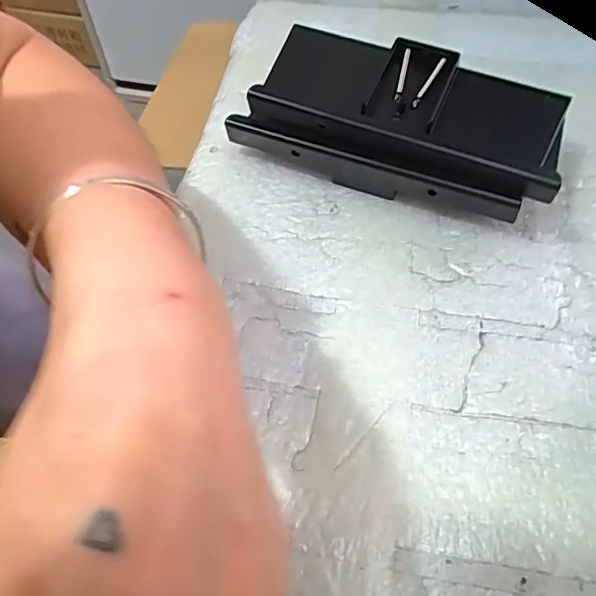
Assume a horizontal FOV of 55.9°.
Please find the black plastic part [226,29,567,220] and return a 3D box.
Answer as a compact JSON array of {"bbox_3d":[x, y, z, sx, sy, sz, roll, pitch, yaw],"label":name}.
[{"bbox_3d":[0.056,-0.102,0.321,0.178,0.050,0.084,19,60,14],"label":"black plastic part"}]

